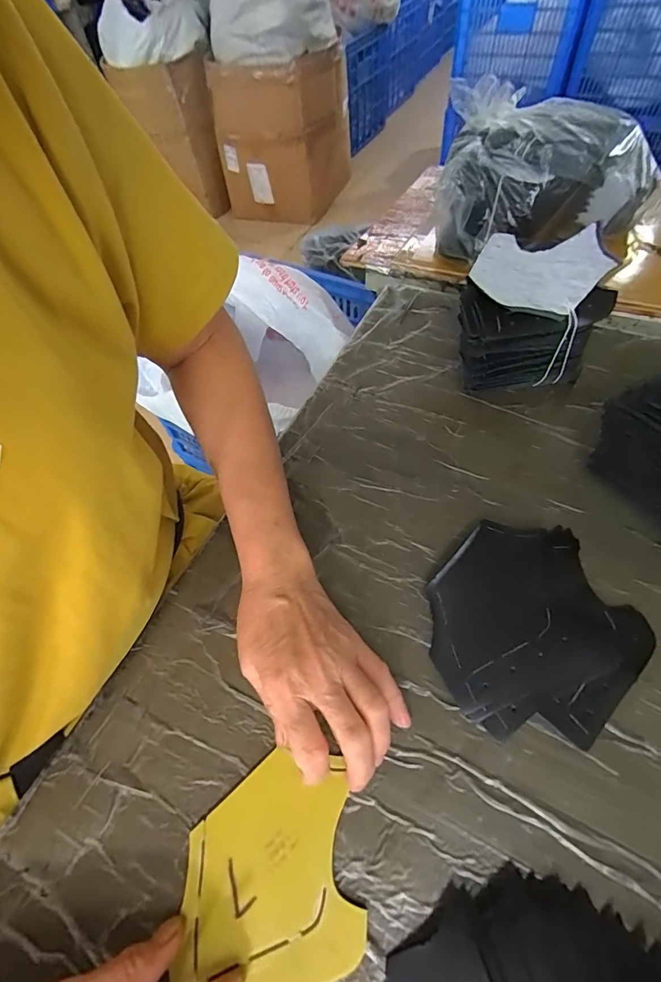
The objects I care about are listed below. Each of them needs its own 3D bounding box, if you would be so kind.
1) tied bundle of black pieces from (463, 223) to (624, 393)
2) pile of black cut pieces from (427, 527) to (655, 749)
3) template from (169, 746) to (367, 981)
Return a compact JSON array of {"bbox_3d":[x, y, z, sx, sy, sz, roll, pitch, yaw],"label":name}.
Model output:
[{"bbox_3d":[0.181,-0.156,0.394,0.120,0.108,0.118,12,60,11],"label":"tied bundle of black pieces"},{"bbox_3d":[0.142,0.094,0.301,0.152,0.015,0.136,-41,64,-19],"label":"pile of black cut pieces"},{"bbox_3d":[-0.037,0.219,0.243,0.099,0.004,0.104,-9,58,-1],"label":"template"}]

